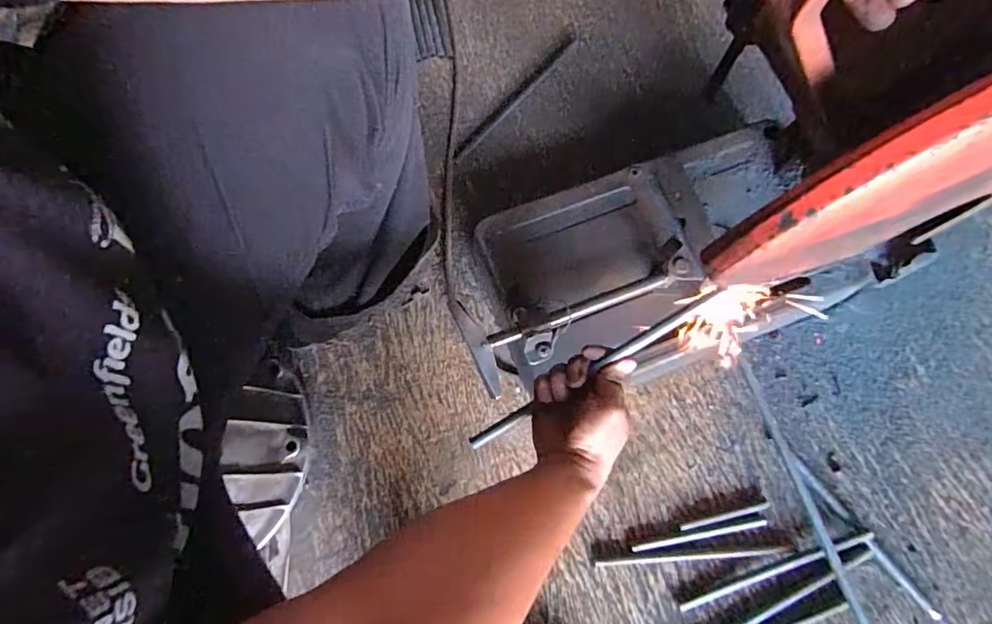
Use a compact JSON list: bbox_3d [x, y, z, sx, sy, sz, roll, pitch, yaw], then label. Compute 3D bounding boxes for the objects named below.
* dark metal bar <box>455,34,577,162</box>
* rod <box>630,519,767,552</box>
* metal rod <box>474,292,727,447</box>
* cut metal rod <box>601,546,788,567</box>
[{"bbox_3d":[0.031,-0.324,0.791,0.015,0.006,0.279,40,79,11],"label":"dark metal bar"},{"bbox_3d":[0.243,0.267,0.626,0.163,0.010,0.009,-11,75,-2],"label":"rod"},{"bbox_3d":[0.082,0.057,0.475,0.266,0.009,0.011,-34,76,16],"label":"metal rod"},{"bbox_3d":[0.234,0.291,0.621,0.228,0.011,0.009,-5,75,0],"label":"cut metal rod"}]

